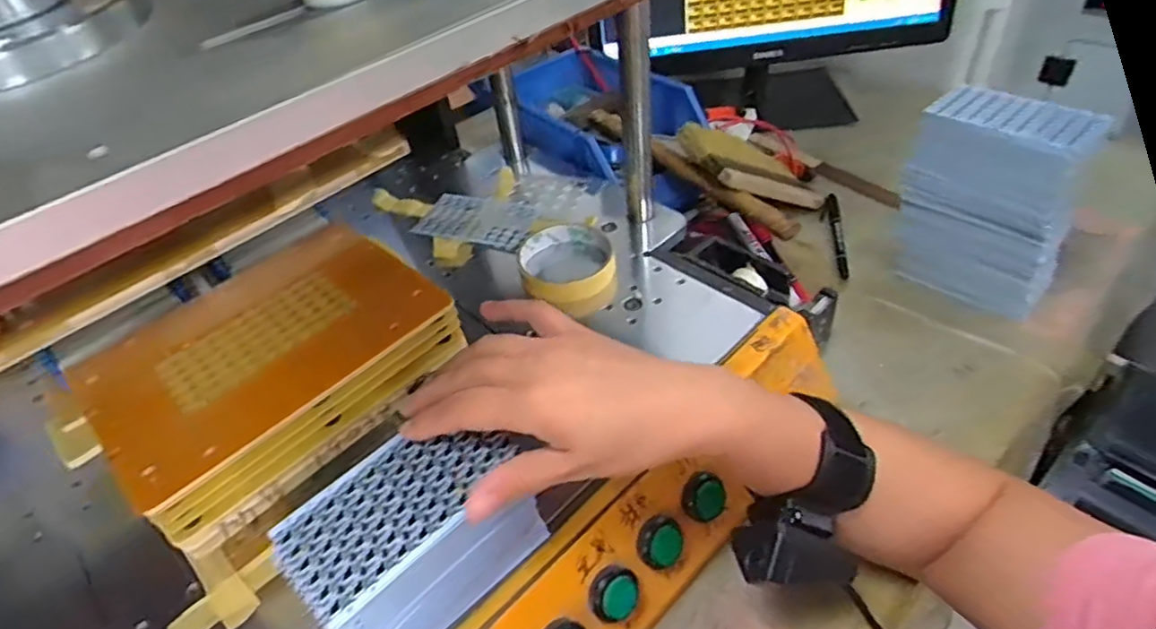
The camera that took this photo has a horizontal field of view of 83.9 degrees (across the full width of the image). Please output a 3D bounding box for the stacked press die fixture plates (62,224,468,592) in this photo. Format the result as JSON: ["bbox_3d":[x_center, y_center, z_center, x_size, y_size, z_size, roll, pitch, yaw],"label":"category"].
[{"bbox_3d":[-0.199,0.043,0.436,0.160,0.091,0.198,30,55,33],"label":"stacked press die fixture plates"}]

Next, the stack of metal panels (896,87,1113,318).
[{"bbox_3d":[0.359,-0.098,0.566,0.129,0.166,0.092,23,52,28],"label":"stack of metal panels"}]

